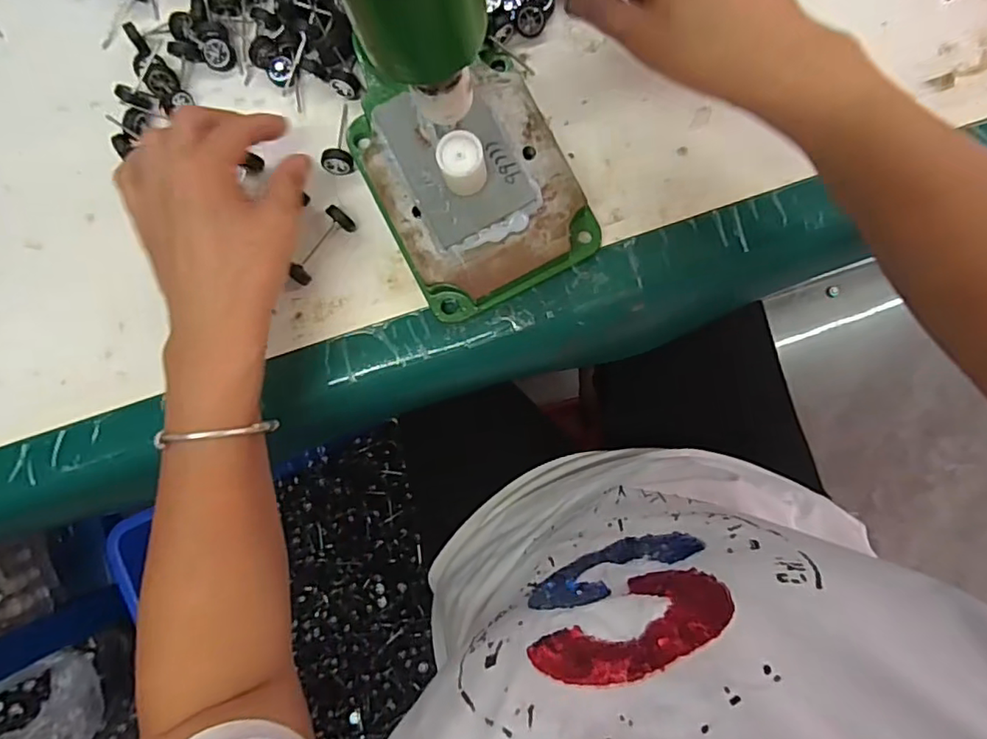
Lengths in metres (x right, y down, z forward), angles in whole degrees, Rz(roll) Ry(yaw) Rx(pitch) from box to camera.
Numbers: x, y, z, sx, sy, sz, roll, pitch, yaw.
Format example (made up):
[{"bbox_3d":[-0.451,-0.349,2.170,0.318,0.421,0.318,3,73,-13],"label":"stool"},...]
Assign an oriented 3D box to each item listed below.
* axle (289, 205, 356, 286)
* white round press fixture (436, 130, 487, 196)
[{"bbox_3d":[-0.112,-0.080,0.377,0.018,0.017,0.053,40,91,4],"label":"axle"},{"bbox_3d":[-0.017,-0.115,0.325,0.025,0.031,0.024,0,88,3],"label":"white round press fixture"}]

